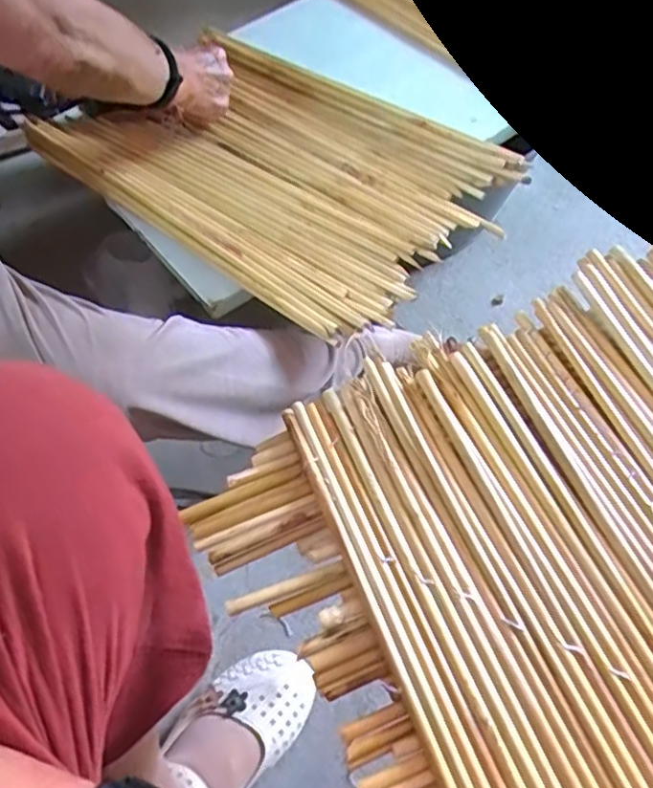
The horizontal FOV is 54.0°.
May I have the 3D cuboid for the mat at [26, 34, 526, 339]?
[{"bbox_3d":[-0.082,-0.284,0.757,0.559,0.046,0.312,37,66,27],"label":"mat"}]

